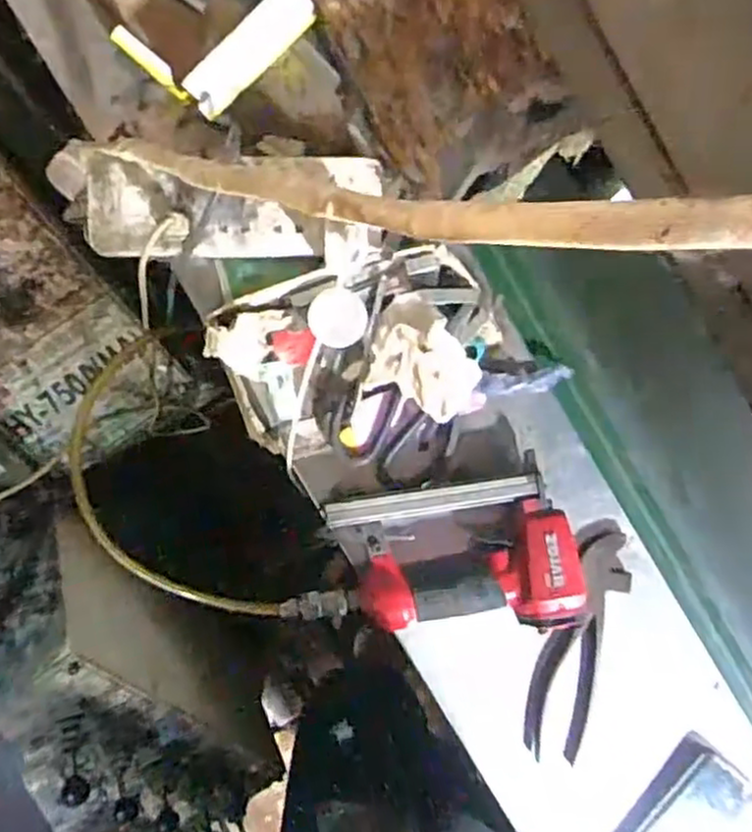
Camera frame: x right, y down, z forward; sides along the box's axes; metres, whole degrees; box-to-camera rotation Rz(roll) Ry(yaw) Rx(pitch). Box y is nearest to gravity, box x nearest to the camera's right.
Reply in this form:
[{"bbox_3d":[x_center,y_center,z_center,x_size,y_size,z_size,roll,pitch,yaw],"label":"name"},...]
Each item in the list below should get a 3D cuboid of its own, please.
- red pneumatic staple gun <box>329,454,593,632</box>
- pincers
[{"bbox_3d":[0.065,0.114,0.567,0.177,0.037,0.138,-15,93,-4],"label":"red pneumatic staple gun"},{"bbox_3d":[0.167,0.183,0.602,0.049,0.028,0.196,19,90,-5],"label":"pincers"}]

